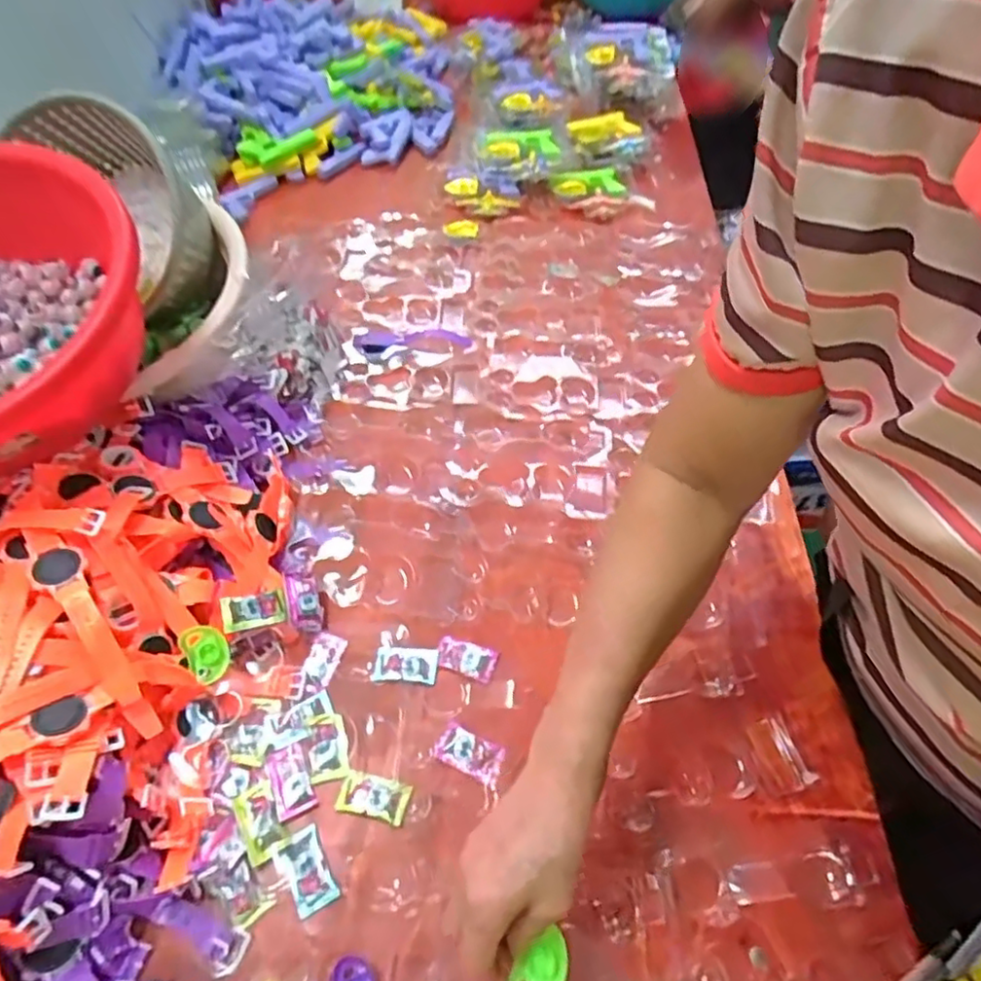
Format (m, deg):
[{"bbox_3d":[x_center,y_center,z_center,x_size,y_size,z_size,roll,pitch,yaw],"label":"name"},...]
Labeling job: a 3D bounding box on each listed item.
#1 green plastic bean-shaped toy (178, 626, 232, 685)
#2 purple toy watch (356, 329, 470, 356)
[{"bbox_3d":[-0.229,0.131,0.512,0.032,0.007,0.045,-32,92,-31],"label":"green plastic bean-shaped toy"},{"bbox_3d":[-0.101,-0.184,0.775,0.149,0.015,0.052,1,54,0],"label":"purple toy watch"}]

